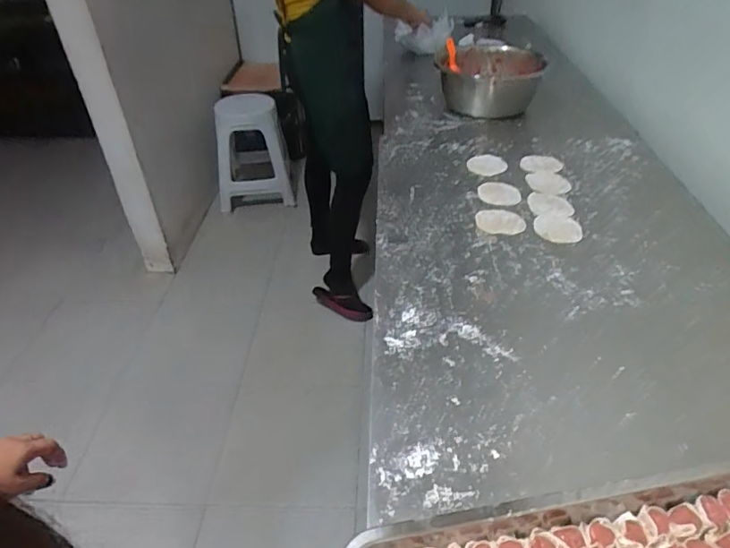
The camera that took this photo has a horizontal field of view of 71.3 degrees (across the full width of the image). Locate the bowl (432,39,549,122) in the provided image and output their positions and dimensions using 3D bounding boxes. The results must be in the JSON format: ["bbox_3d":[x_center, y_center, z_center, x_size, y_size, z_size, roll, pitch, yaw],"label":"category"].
[{"bbox_3d":[0.303,-0.487,1.268,0.229,0.122,0.263,1,41,3],"label":"bowl"}]

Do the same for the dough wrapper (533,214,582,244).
[{"bbox_3d":[0.335,-0.078,0.884,0.078,0.004,0.079,8,42,11],"label":"dough wrapper"}]

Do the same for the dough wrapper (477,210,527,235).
[{"bbox_3d":[0.241,-0.094,0.909,0.082,0.005,0.082,3,42,5],"label":"dough wrapper"}]

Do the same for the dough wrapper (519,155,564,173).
[{"bbox_3d":[0.365,-0.228,1.054,0.088,0.004,0.088,2,44,-2],"label":"dough wrapper"}]

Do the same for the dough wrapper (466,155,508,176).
[{"bbox_3d":[0.251,-0.225,1.051,0.081,0.005,0.089,-1,41,1],"label":"dough wrapper"}]

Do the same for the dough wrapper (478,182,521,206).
[{"bbox_3d":[0.257,-0.155,0.973,0.078,0.006,0.078,12,45,13],"label":"dough wrapper"}]

